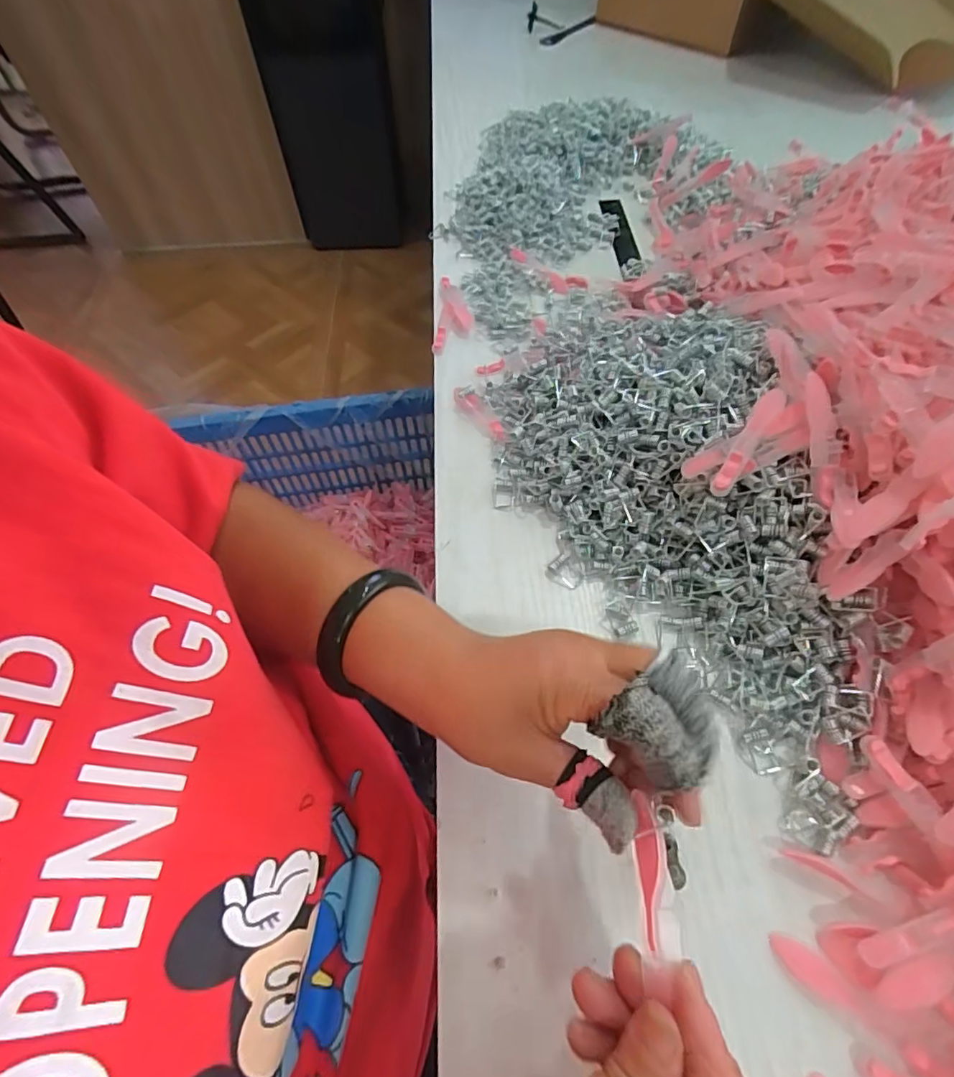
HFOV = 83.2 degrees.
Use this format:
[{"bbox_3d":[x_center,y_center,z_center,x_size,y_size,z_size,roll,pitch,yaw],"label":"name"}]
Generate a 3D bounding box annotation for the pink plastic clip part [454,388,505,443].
[{"bbox_3d":[0.003,-0.099,0.428,0.015,0.009,0.069,-32,62,-17],"label":"pink plastic clip part"}]

